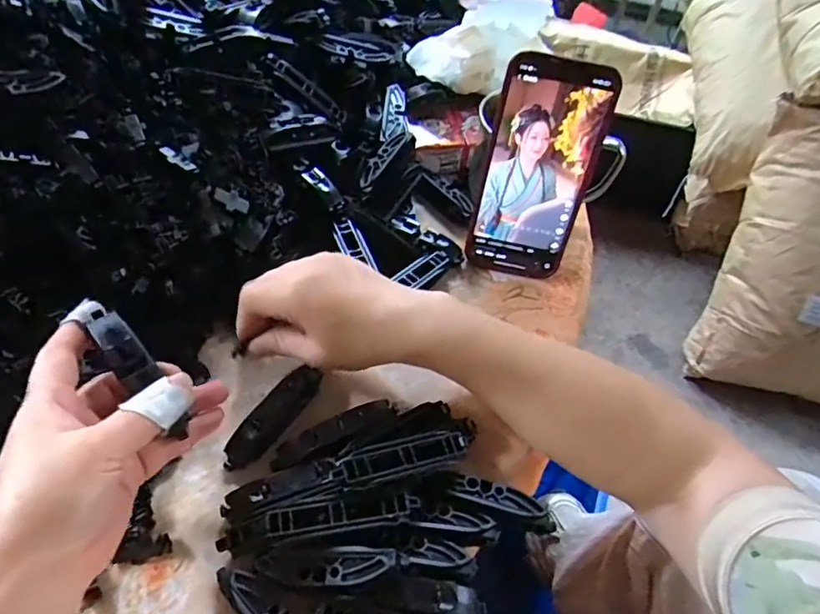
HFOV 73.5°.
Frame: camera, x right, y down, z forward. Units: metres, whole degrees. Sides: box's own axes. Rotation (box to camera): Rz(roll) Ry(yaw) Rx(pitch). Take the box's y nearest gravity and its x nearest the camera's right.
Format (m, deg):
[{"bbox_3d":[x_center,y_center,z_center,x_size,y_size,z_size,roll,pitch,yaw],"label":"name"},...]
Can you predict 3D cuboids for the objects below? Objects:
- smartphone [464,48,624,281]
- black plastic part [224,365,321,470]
[{"bbox_3d":[0.092,-0.096,0.401,0.077,0.159,0.013,14,32,6],"label":"smartphone"},{"bbox_3d":[-0.084,0.067,0.341,0.019,0.018,0.077,30,56,17],"label":"black plastic part"}]

